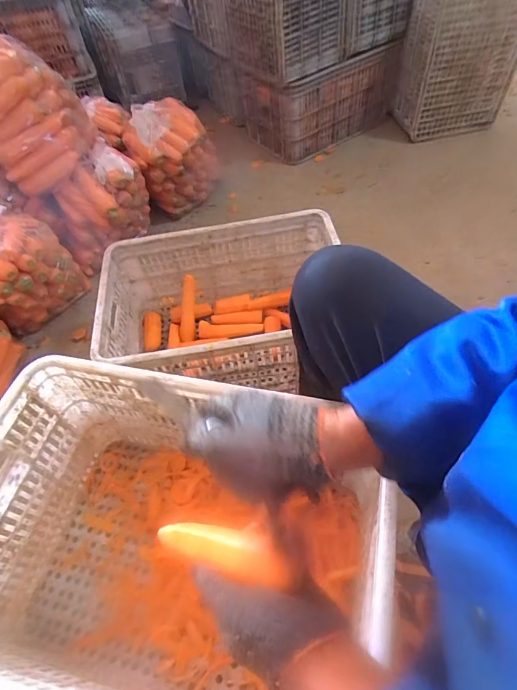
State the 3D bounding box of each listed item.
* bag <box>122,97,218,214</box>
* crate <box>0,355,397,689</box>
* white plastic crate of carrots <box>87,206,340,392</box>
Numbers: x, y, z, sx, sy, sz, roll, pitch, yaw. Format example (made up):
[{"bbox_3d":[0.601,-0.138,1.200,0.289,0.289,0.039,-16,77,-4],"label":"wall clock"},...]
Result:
[{"bbox_3d":[-0.278,-0.629,1.372,0.287,0.304,0.198,-19,55,-8],"label":"bag"},{"bbox_3d":[-0.165,0.311,0.653,0.549,0.321,0.423,10,56,13],"label":"crate"},{"bbox_3d":[-0.074,-0.073,0.945,0.506,0.263,0.371,-8,54,0],"label":"white plastic crate of carrots"}]

